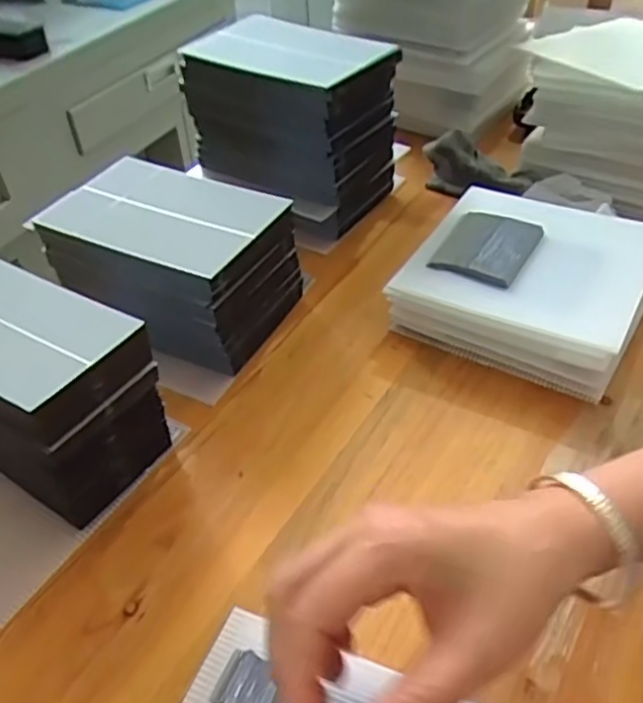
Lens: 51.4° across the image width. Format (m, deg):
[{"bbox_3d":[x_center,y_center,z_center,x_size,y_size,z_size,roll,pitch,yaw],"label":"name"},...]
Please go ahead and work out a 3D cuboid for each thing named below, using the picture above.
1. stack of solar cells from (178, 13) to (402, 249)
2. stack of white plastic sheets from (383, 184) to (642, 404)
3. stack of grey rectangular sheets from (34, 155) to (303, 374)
[{"bbox_3d":[-0.021,-0.205,0.618,0.158,0.153,0.125,25,49,28],"label":"stack of solar cells"},{"bbox_3d":[0.159,-0.053,0.507,0.163,0.057,0.160,22,48,25],"label":"stack of white plastic sheets"},{"bbox_3d":[-0.109,-0.066,0.509,0.152,0.099,0.102,18,46,22],"label":"stack of grey rectangular sheets"}]

